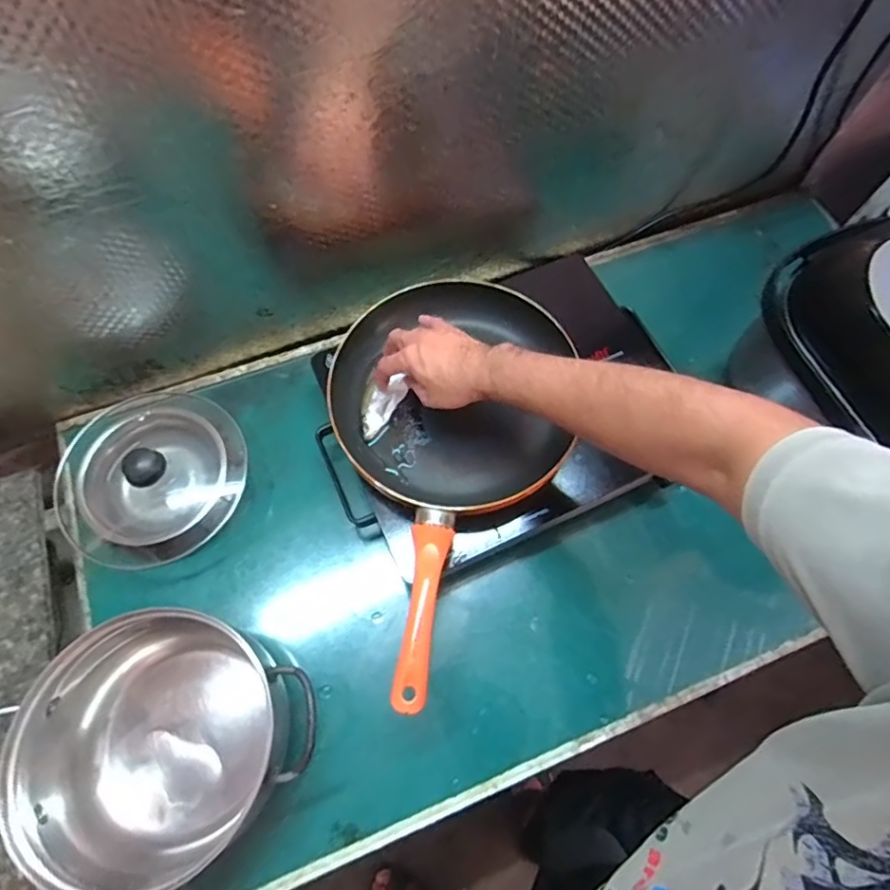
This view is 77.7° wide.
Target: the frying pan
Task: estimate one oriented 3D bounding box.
[{"bbox_3d":[-0.007,0.029,0.587,0.272,0.081,0.467,9,68,2],"label":"frying pan"}]

